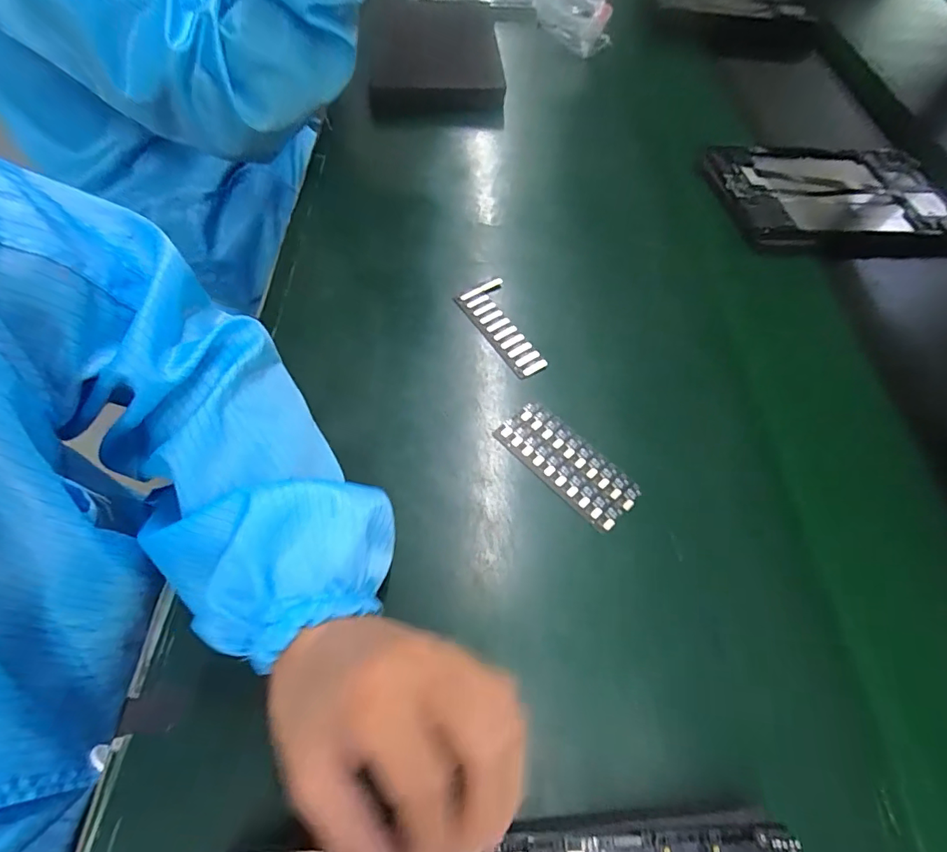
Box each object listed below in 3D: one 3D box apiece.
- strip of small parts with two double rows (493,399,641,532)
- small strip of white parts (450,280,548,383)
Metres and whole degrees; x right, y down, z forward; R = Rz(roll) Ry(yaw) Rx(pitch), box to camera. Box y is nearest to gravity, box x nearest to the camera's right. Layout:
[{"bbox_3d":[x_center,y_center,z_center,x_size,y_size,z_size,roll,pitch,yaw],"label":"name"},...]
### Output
[{"bbox_3d":[0.062,0.023,0.330,0.042,0.004,0.097,-39,65,-22],"label":"strip of small parts with two double rows"},{"bbox_3d":[0.025,-0.076,0.388,0.039,0.010,0.095,-23,60,-15],"label":"small strip of white parts"}]

